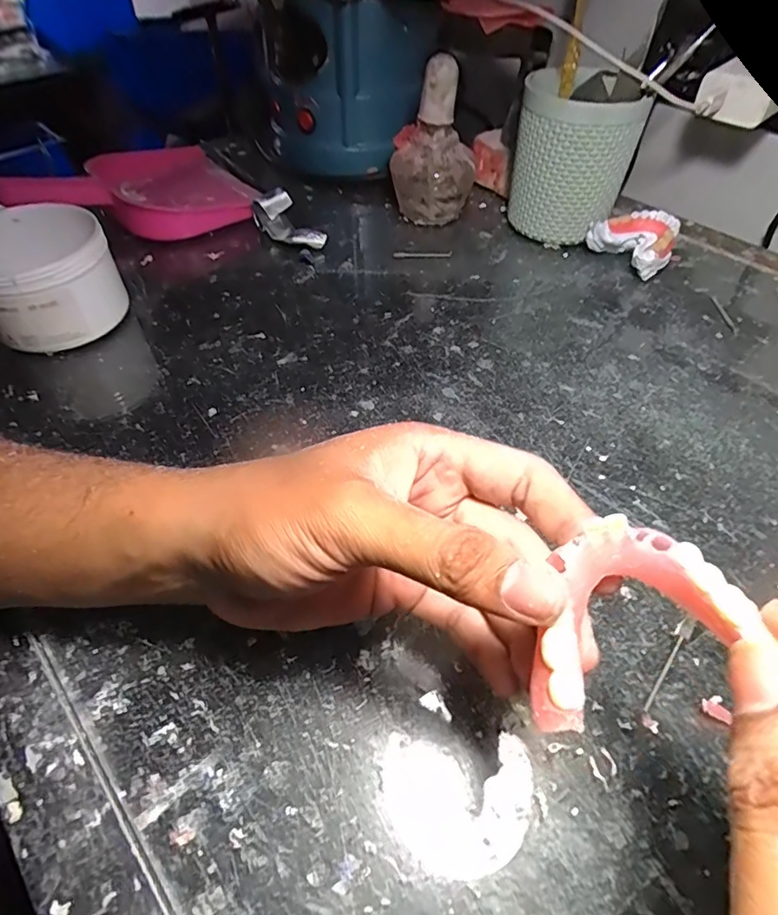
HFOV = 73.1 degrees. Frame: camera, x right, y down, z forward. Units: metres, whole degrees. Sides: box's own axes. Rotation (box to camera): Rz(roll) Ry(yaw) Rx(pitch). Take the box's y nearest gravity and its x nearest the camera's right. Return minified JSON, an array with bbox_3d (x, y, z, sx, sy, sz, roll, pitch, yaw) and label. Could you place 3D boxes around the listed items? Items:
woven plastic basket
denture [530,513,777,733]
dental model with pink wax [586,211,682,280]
[{"bbox_3d":[0.147,-0.240,0.434,0.092,0.110,0.080,16,52,13],"label":"woven plastic basket"},{"bbox_3d":[0.059,0.040,0.141,0.057,0.018,0.041,-17,52,-14],"label":"denture"},{"bbox_3d":[0.205,-0.177,0.433,0.051,0.034,0.060,-27,55,-21],"label":"dental model with pink wax"}]

